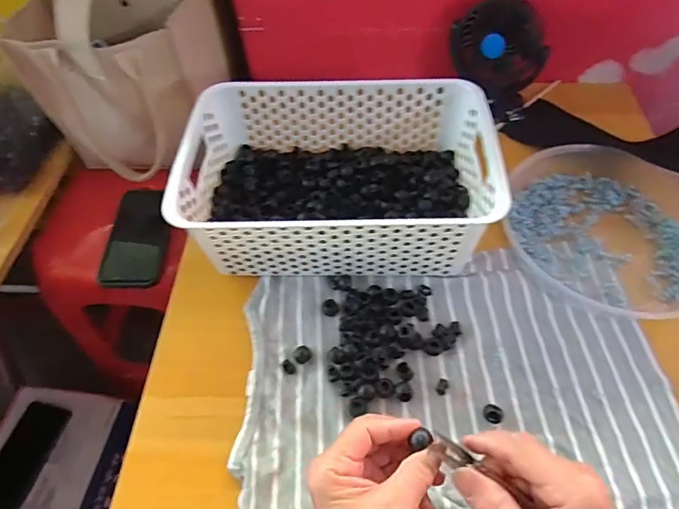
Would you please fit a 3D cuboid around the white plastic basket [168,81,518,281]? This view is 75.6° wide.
[{"bbox_3d":[-0.001,-0.082,0.478,0.303,0.110,0.199,0,57,2],"label":"white plastic basket"}]

